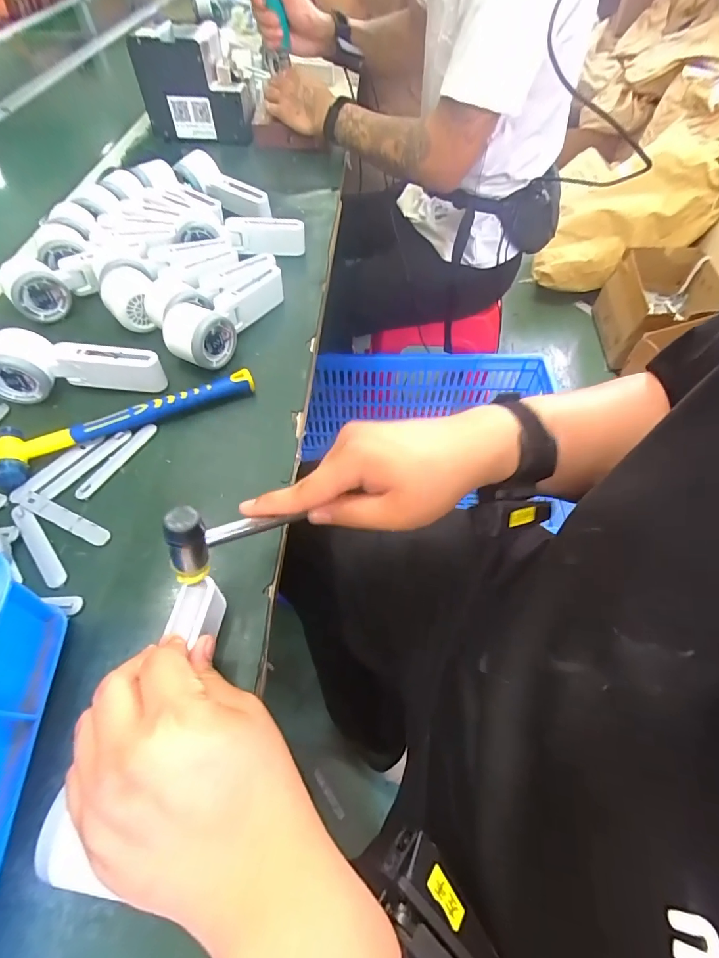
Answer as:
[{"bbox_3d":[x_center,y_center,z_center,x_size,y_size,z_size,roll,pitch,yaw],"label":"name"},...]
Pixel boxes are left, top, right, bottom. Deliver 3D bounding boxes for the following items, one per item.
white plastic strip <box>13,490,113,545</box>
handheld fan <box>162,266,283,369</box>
[{"bbox_3d":[-0.257,0.033,0.371,0.097,0.006,0.014,21,59,14],"label":"white plastic strip"},{"bbox_3d":[-0.147,-0.192,0.482,0.045,0.053,0.160,23,60,15],"label":"handheld fan"}]

